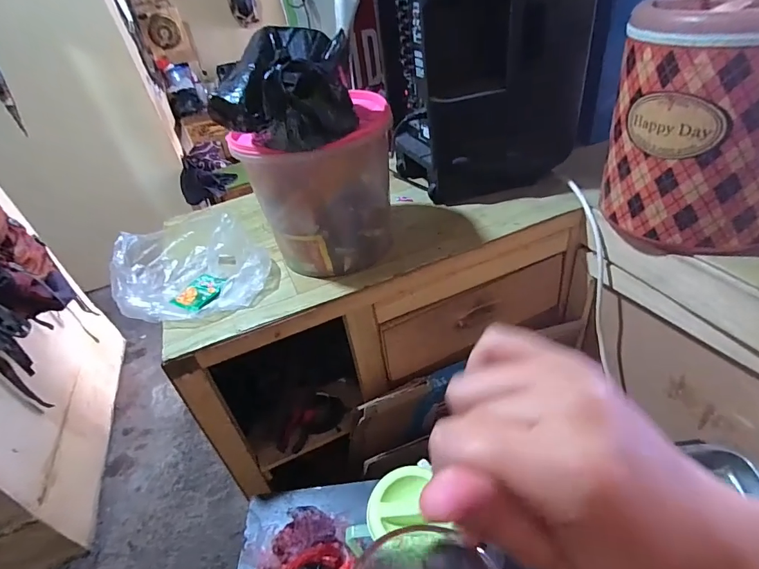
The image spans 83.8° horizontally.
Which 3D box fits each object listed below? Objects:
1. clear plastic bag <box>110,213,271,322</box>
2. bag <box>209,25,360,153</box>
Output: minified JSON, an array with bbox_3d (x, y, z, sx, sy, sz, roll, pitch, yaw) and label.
[{"bbox_3d":[-0.341,-0.028,0.736,0.263,0.097,0.212,18,47,32],"label":"clear plastic bag"},{"bbox_3d":[-0.127,-0.253,0.564,0.179,0.116,0.233,-12,38,-1],"label":"bag"}]

